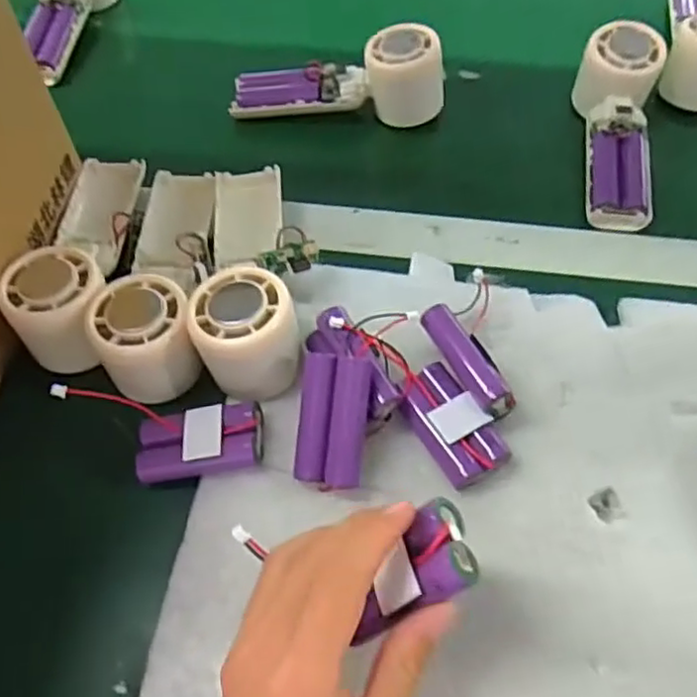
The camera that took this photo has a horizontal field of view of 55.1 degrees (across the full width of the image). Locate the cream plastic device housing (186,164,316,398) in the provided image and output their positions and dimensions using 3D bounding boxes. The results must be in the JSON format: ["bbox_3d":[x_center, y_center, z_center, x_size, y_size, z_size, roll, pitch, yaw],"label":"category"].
[{"bbox_3d":[-0.054,-0.053,0.400,0.063,0.046,0.164,-2,57,0],"label":"cream plastic device housing"}]

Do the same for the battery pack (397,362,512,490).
[{"bbox_3d":[0.054,0.040,0.360,0.035,0.022,0.065,-28,61,-17],"label":"battery pack"}]

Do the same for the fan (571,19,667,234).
[{"bbox_3d":[0.197,-0.158,0.494,0.050,0.048,0.164,6,73,4],"label":"fan"}]

